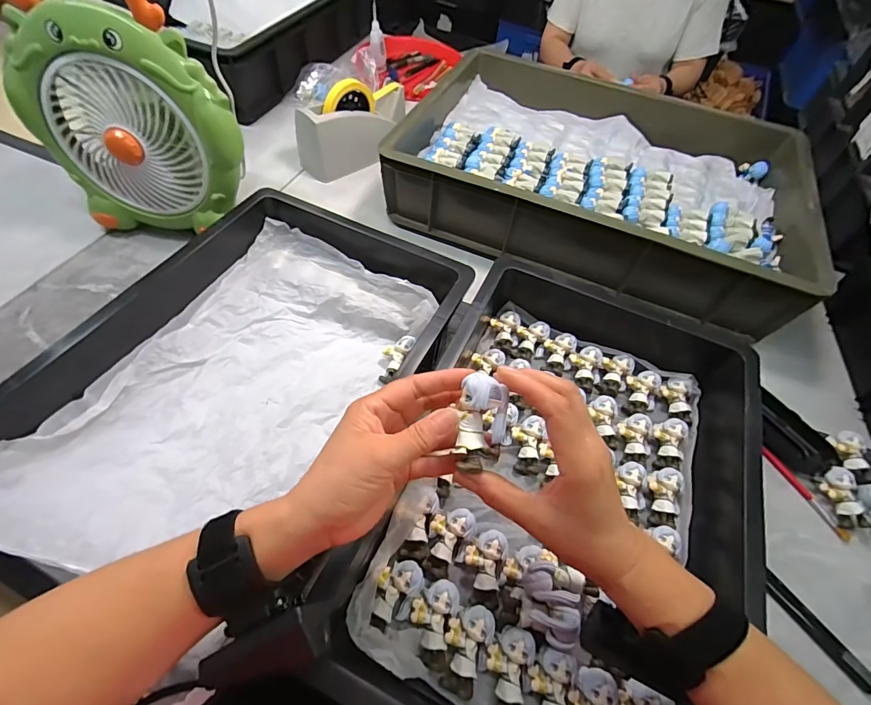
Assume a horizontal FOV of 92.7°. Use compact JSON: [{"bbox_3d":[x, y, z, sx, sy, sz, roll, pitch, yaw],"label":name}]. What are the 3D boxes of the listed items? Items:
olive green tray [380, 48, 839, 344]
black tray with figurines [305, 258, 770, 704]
[{"bbox_3d":[0.261,-0.296,0.678,0.588,0.100,0.402,22,56,9],"label":"olive green tray"},{"bbox_3d":[0.140,0.107,0.415,0.302,0.090,0.480,21,58,11],"label":"black tray with figurines"}]

